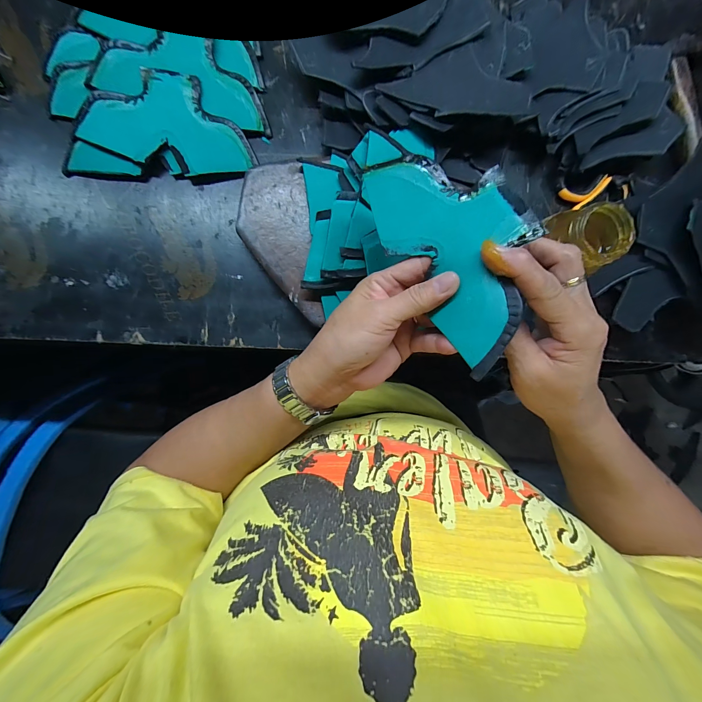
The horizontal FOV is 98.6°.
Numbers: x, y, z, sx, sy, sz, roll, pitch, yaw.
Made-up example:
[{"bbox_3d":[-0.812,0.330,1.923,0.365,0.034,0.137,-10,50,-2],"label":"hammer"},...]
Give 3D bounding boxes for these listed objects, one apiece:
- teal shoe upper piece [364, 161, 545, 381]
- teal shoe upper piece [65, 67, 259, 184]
[{"bbox_3d":[0.075,-0.074,0.207,0.083,0.012,0.157,-33,76,13],"label":"teal shoe upper piece"},{"bbox_3d":[-0.191,-0.224,0.304,0.173,0.022,0.090,-2,90,-5],"label":"teal shoe upper piece"}]

